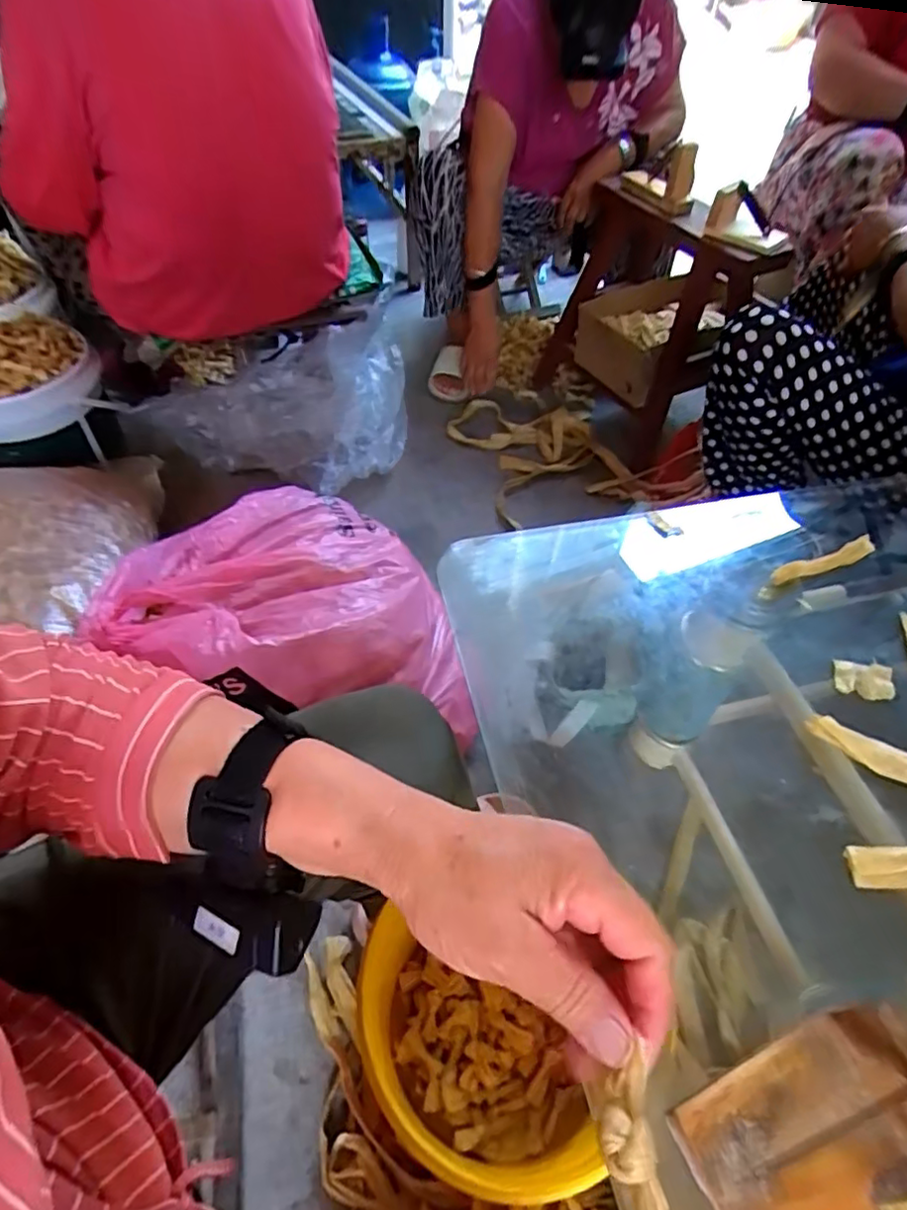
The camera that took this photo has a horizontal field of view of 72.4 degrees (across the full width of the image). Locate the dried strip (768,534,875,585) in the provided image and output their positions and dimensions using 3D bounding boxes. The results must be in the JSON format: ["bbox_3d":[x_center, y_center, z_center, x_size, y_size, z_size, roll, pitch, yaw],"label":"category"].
[{"bbox_3d":[0.303,-0.035,0.505,0.099,0.014,0.018,-17,53,-15],"label":"dried strip"}]

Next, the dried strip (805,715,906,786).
[{"bbox_3d":[0.268,0.095,0.402,0.074,0.004,0.020,25,81,10],"label":"dried strip"}]

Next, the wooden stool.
[{"bbox_3d":[0.429,-0.618,1.264,0.330,0.489,0.434,-19,53,-17],"label":"wooden stool"}]

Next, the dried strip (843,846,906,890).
[{"bbox_3d":[0.260,0.152,0.360,0.063,0.007,0.023,-2,50,-3],"label":"dried strip"}]

